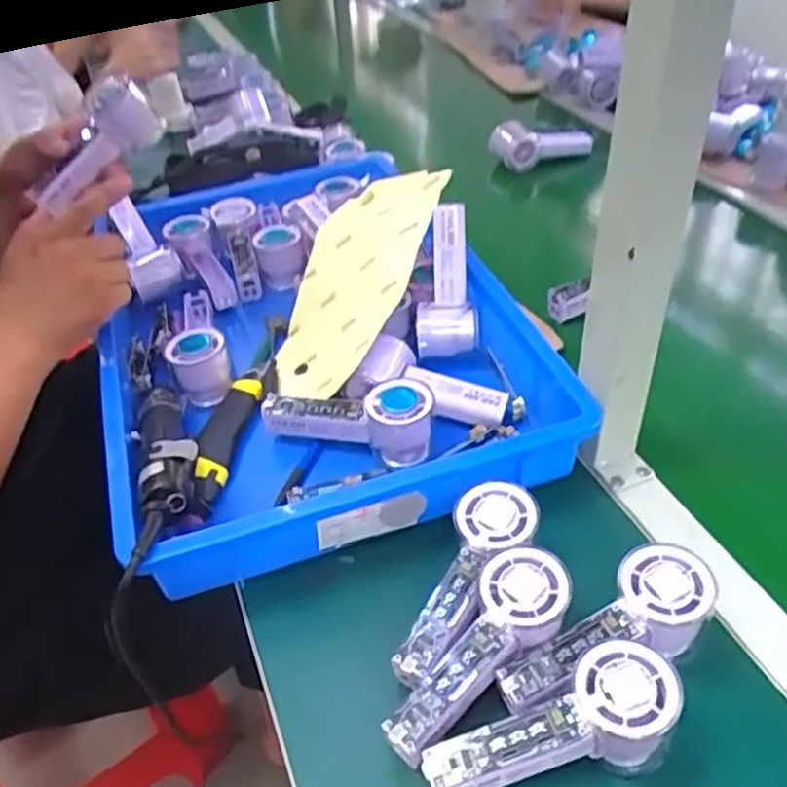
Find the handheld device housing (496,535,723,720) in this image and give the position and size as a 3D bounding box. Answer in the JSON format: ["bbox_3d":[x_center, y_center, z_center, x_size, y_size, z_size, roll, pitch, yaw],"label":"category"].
[{"bbox_3d":[0.131,0.153,0.456,0.146,0.063,0.055,-19,42,-17],"label":"handheld device housing"}]

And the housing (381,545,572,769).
[{"bbox_3d":[0.053,0.160,0.449,0.051,0.027,0.149,31,66,35],"label":"housing"}]

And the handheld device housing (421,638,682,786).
[{"bbox_3d":[0.094,0.200,0.419,0.149,0.058,0.054,-23,41,-2],"label":"handheld device housing"}]

